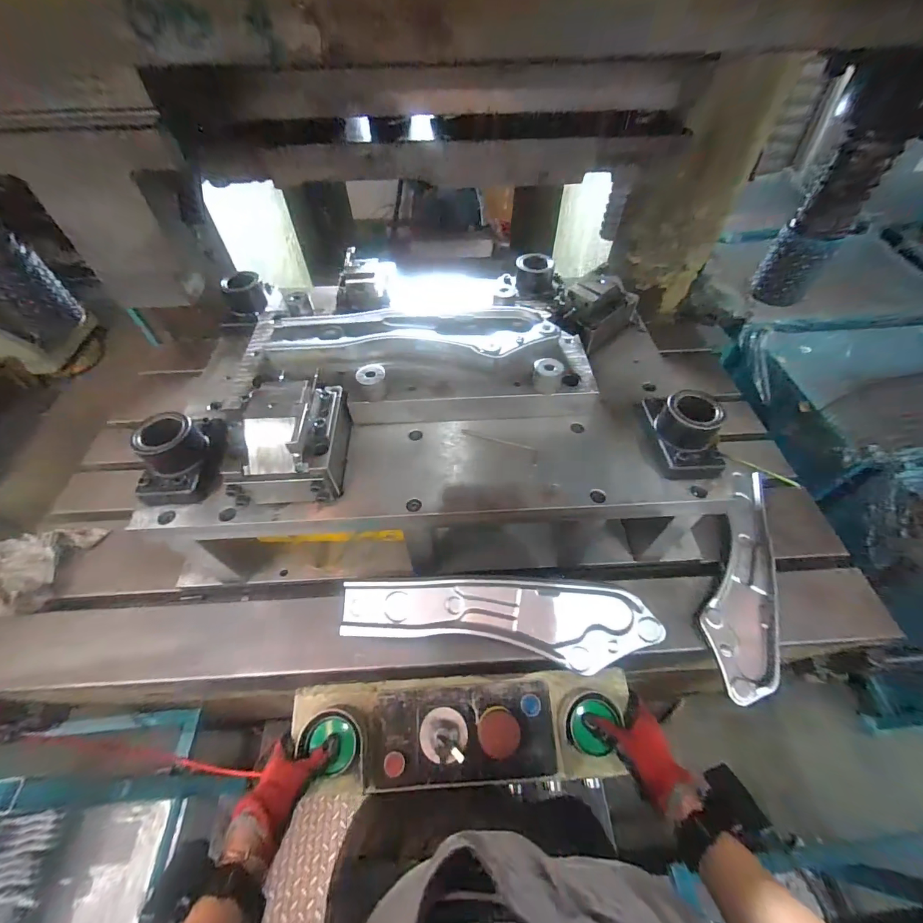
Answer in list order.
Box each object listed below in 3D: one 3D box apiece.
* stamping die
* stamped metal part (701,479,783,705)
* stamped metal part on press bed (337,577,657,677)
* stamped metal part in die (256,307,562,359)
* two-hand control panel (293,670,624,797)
[{"bbox_3d":[-0.055,-0.100,0.679,0.759,0.257,0.506,-6,53,-4],"label":"stamping die"},{"bbox_3d":[0.483,0.187,0.693,0.111,0.041,0.425,17,55,13],"label":"stamped metal part"},{"bbox_3d":[0.046,0.219,0.570,0.429,0.033,0.100,3,75,9],"label":"stamped metal part on press bed"},{"bbox_3d":[-0.085,-0.209,0.640,0.463,0.021,0.117,0,53,1],"label":"stamped metal part in die"},{"bbox_3d":[0.001,0.385,0.576,0.482,0.071,0.134,-2,53,-2],"label":"two-hand control panel"}]

